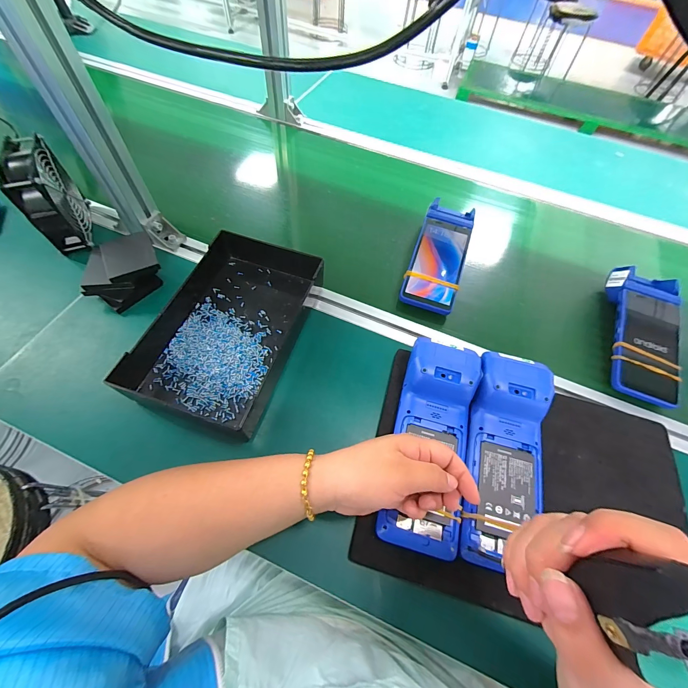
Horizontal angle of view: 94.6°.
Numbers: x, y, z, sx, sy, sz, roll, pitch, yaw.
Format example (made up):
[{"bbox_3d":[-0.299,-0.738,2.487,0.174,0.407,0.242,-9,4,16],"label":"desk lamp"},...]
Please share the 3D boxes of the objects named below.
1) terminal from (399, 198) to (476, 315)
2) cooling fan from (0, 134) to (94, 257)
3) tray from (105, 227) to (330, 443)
[{"bbox_3d":[0.154,-0.142,0.517,0.081,0.047,0.202,19,61,7],"label":"terminal"},{"bbox_3d":[-0.428,-0.217,0.463,0.044,0.116,0.121,-18,63,-13],"label":"cooling fan"},{"bbox_3d":[-0.141,-0.041,0.428,0.166,0.052,0.293,17,61,6],"label":"tray"}]

